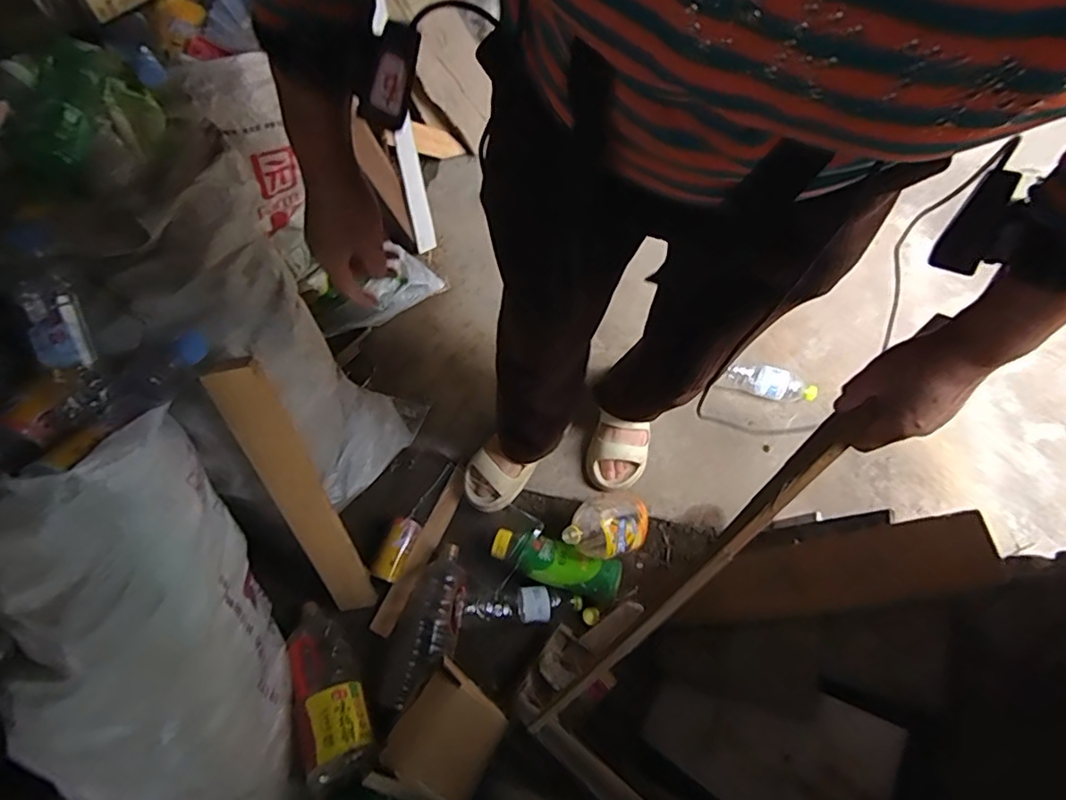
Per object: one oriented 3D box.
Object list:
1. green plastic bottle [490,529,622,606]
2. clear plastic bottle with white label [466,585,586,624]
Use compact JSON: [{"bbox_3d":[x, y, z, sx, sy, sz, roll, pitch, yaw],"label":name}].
[{"bbox_3d":[0.040,0.302,1.029,0.235,0.064,0.084,16,70,6],"label":"green plastic bottle"},{"bbox_3d":[-0.016,0.365,0.996,0.208,0.050,0.062,-4,70,-1],"label":"clear plastic bottle with white label"}]

